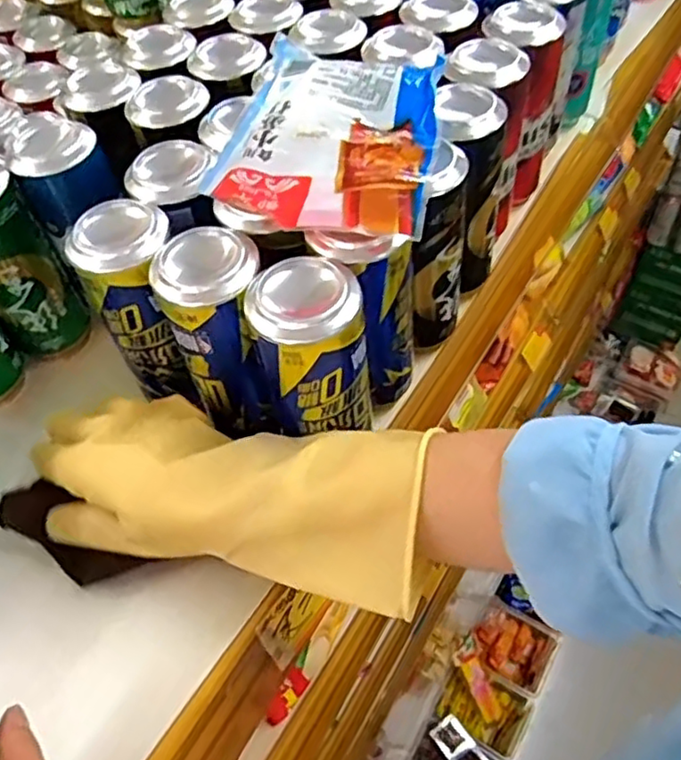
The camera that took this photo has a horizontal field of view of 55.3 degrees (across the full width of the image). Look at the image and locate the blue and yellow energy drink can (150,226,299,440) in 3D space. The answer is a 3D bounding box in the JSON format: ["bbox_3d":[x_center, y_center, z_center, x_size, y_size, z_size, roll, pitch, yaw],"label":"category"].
[{"bbox_3d":[-0.073,-0.024,0.418,0.059,0.142,0.056,-2,54,2],"label":"blue and yellow energy drink can"}]

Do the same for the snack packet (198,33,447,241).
[{"bbox_3d":[-0.005,-0.155,0.415,0.129,0.032,0.186,7,55,9],"label":"snack packet"}]

